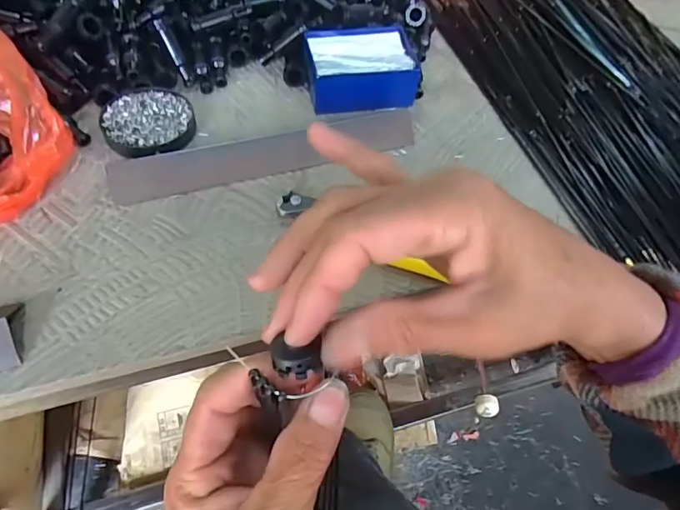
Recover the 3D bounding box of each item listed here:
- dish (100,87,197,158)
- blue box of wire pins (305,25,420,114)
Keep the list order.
[{"bbox_3d":[-0.182,-0.128,0.455,0.081,0.014,0.084,2,56,-4],"label":"dish"},{"bbox_3d":[0.022,-0.194,0.501,0.113,0.047,0.088,-6,57,-9],"label":"blue box of wire pins"}]

